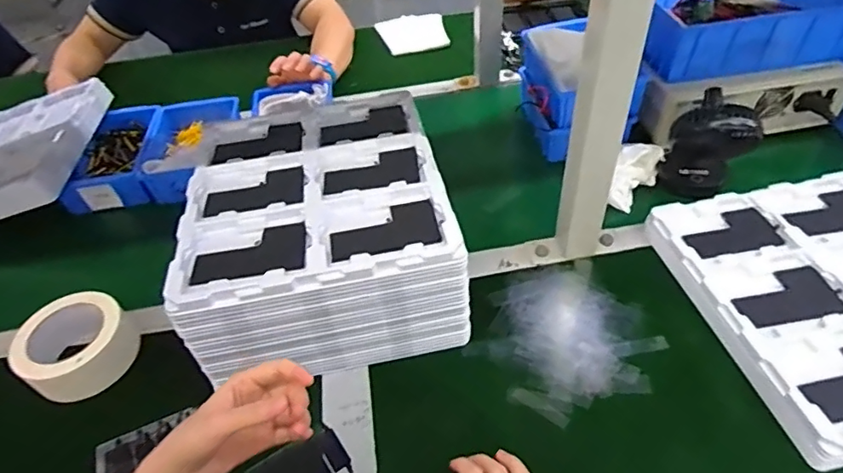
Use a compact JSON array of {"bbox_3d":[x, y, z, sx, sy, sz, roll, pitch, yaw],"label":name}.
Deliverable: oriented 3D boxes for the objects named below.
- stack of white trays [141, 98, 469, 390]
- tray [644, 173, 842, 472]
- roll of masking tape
[{"bbox_3d":[-0.117,-0.013,0.630,0.277,0.140,0.317,-11,45,-4],"label":"stack of white trays"},{"bbox_3d":[0.442,0.065,0.561,0.278,0.036,0.317,-12,45,-5],"label":"tray"},{"bbox_3d":[-0.393,0.122,0.601,0.119,0.049,0.111,-3,45,3],"label":"roll of masking tape"}]

